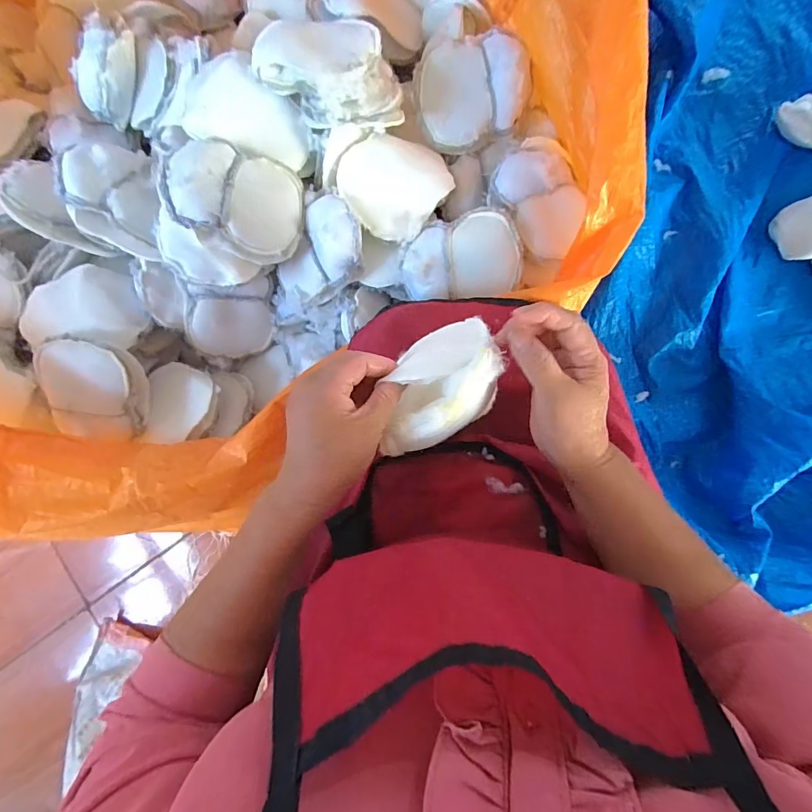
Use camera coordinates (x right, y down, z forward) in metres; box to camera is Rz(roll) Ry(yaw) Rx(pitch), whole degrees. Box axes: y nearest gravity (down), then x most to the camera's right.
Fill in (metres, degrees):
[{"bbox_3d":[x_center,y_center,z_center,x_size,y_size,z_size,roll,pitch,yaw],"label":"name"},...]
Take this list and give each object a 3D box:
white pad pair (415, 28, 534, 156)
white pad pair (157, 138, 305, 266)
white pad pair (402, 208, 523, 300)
[{"bbox_3d":[0.102,-0.469,0.640,0.168,0.037,0.140,-4,118,7],"label":"white pad pair"},{"bbox_3d":[-0.223,-0.280,0.572,0.179,0.031,0.141,7,89,-37],"label":"white pad pair"},{"bbox_3d":[0.081,-0.218,0.625,0.168,0.032,0.122,-8,86,6],"label":"white pad pair"}]

